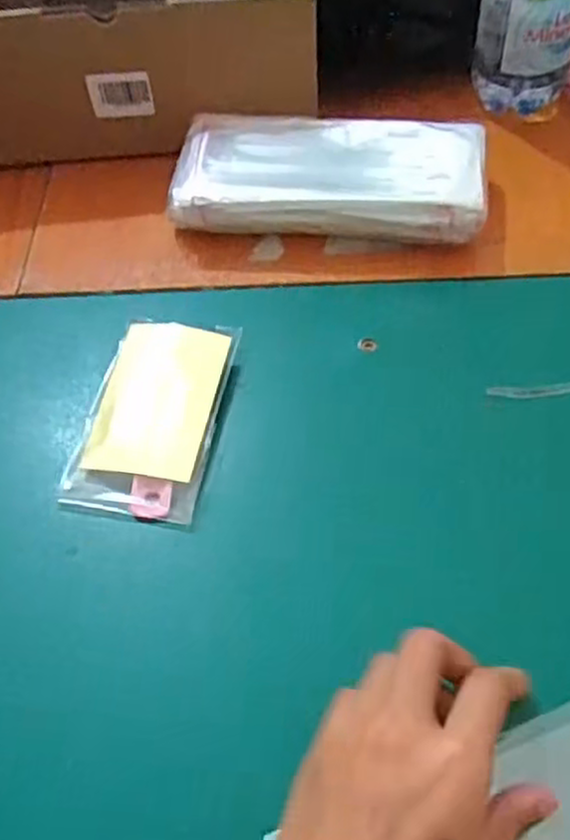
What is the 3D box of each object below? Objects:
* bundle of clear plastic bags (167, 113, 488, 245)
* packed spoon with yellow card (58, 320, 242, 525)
[{"bbox_3d":[0.028,-0.150,0.475,0.187,0.045,0.080,5,56,6],"label":"bundle of clear plastic bags"},{"bbox_3d":[-0.069,-0.003,0.401,0.067,0.015,0.116,8,57,9],"label":"packed spoon with yellow card"}]

